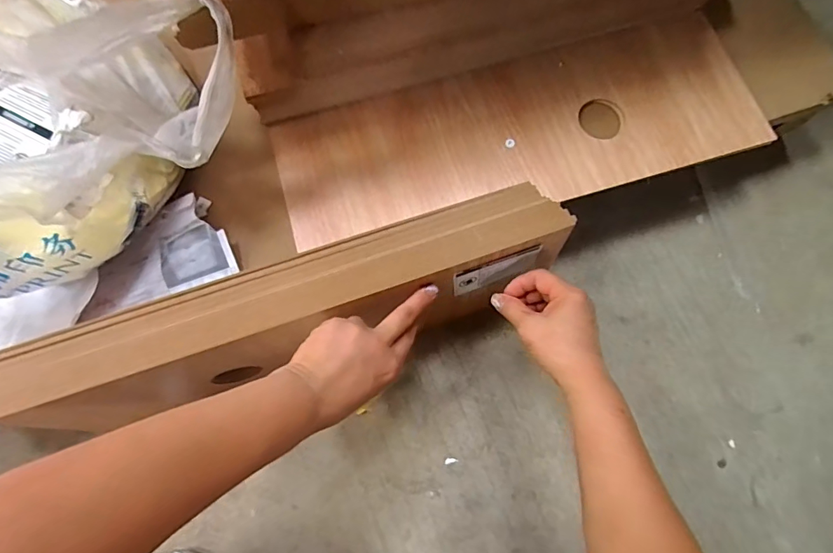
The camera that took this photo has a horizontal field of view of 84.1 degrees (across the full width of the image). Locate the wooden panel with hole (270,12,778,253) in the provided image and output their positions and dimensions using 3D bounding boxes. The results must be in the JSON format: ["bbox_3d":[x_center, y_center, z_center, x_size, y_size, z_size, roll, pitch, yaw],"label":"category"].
[{"bbox_3d":[0.115,-0.159,0.511,0.522,0.012,0.170,-15,75,-3],"label":"wooden panel with hole"}]

